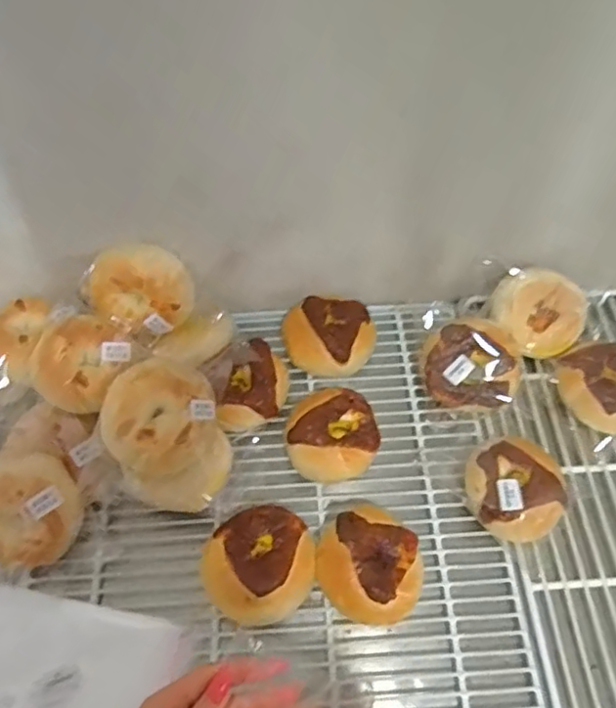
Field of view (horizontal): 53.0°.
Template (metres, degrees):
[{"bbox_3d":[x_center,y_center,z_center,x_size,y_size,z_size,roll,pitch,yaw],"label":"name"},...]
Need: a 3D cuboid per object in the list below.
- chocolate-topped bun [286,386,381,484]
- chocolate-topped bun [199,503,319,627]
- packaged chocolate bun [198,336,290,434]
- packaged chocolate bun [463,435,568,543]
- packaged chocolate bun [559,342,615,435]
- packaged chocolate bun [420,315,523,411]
[{"bbox_3d":[0.027,0.091,0.684,0.098,0.053,0.098,0,59,0],"label":"chocolate-topped bun"},{"bbox_3d":[-0.046,0.210,0.616,0.103,0.048,0.110,0,59,0],"label":"chocolate-topped bun"},{"bbox_3d":[-0.068,0.032,0.708,0.094,0.046,0.093,-19,61,-11],"label":"packaged chocolate bun"},{"bbox_3d":[0.221,0.139,0.659,0.099,0.059,0.116,23,61,13],"label":"packaged chocolate bun"},{"bbox_3d":[0.343,0.039,0.714,0.097,0.057,0.109,-36,66,-20],"label":"packaged chocolate bun"},{"bbox_3d":[0.188,0.012,0.718,0.106,0.076,0.088,9,59,5],"label":"packaged chocolate bun"}]

